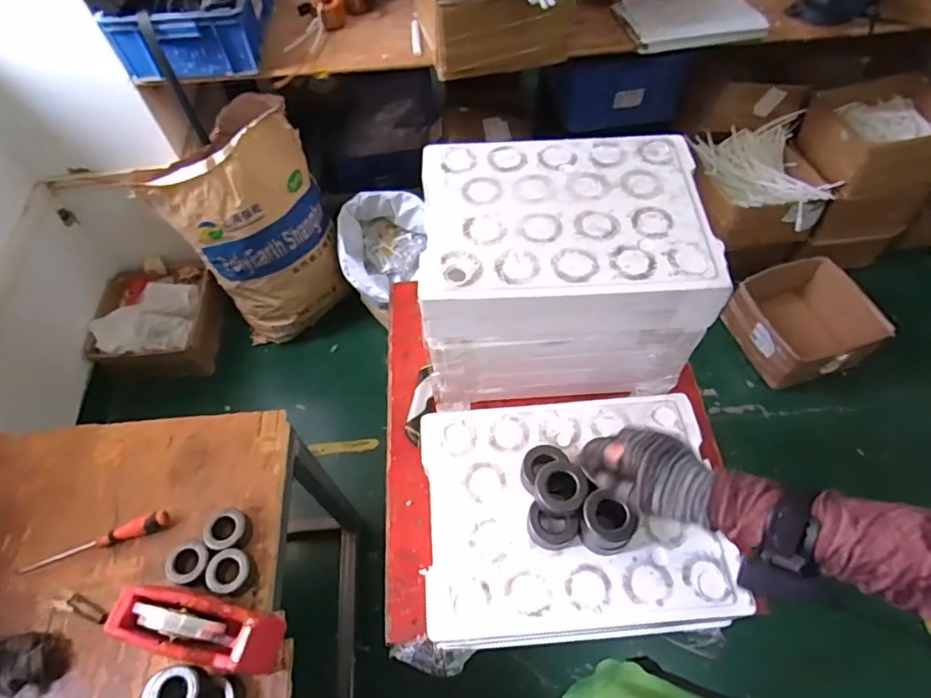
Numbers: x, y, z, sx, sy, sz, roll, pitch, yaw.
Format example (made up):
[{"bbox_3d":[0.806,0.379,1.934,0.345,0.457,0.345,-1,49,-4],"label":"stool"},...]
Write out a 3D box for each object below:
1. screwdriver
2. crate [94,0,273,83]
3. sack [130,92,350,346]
[{"bbox_3d":[-0.562,0.296,0.801,0.221,0.033,0.026,-19,60,-10],"label":"screwdriver"},{"bbox_3d":[-0.638,-0.830,1.260,0.301,0.172,0.392,-3,59,0],"label":"crate"},{"bbox_3d":[-0.599,-0.342,1.538,0.402,0.593,0.322,-14,59,-7],"label":"sack"}]

